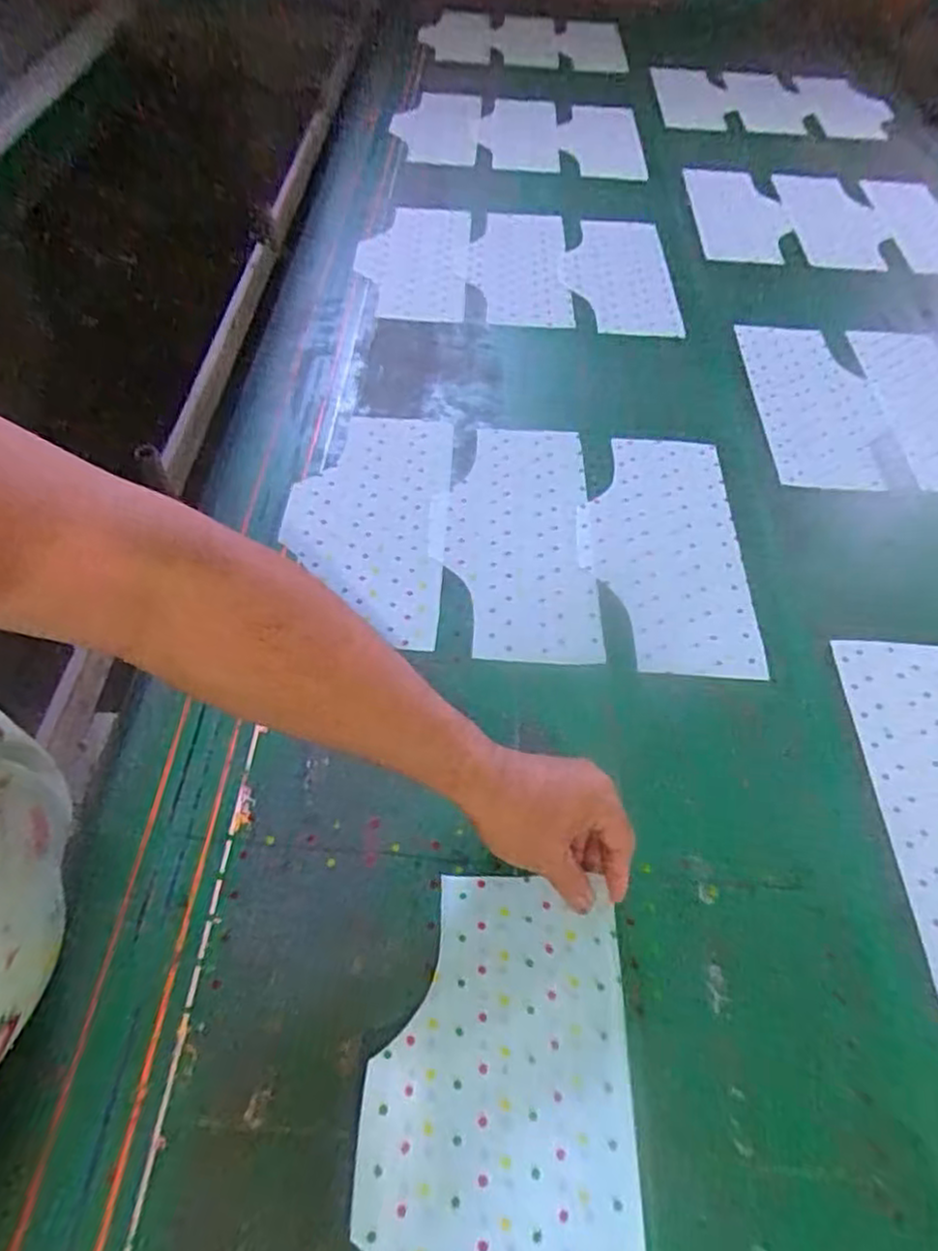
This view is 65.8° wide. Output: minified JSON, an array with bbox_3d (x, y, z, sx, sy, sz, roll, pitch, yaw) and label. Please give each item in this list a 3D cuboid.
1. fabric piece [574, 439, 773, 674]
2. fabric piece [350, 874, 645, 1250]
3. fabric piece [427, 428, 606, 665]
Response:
[{"bbox_3d":[0.199,-0.090,0.752,0.162,0.007,0.324,5,53,-1],"label":"fabric piece"},{"bbox_3d":[0.020,0.316,0.440,0.164,0.011,0.314,3,53,-2],"label":"fabric piece"},{"bbox_3d":[0.044,-0.100,0.753,0.163,0.004,0.323,3,53,-2],"label":"fabric piece"}]

